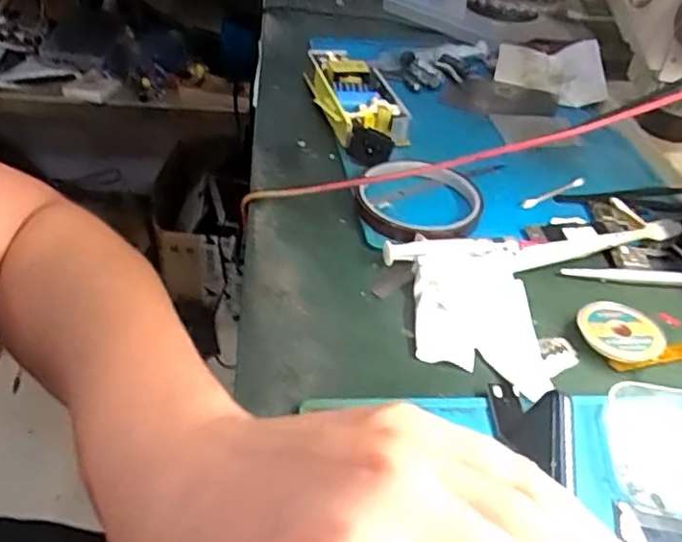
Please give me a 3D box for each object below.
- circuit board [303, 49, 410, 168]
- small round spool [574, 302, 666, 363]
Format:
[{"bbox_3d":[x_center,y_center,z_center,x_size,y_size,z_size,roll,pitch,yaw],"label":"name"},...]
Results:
[{"bbox_3d":[0.013,-0.136,0.529,0.057,0.033,0.165,-4,40,-14],"label":"circuit board"},{"bbox_3d":[0.154,0.034,0.355,0.045,0.013,0.037,31,46,28],"label":"small round spool"}]

